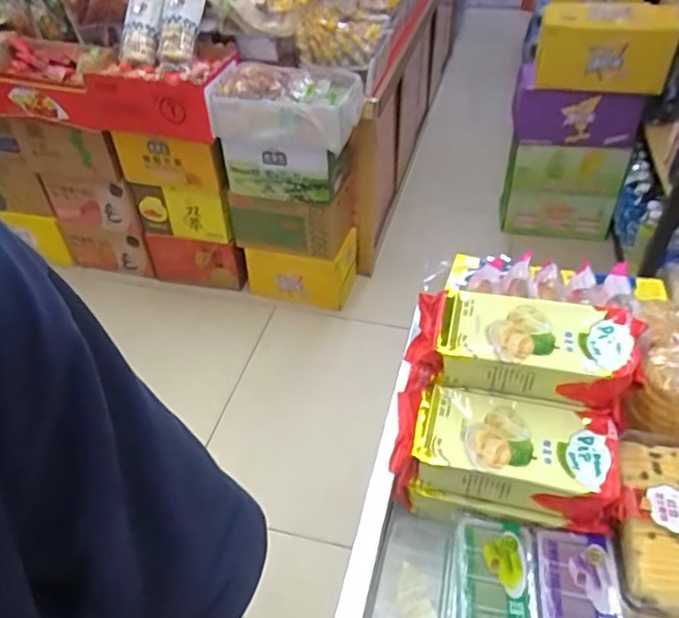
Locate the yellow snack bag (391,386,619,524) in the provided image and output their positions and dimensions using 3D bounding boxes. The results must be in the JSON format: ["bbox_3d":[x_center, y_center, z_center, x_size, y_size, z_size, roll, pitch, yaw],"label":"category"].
[{"bbox_3d":[0.180,0.158,0.665,0.232,0.069,0.110,11,44,15],"label":"yellow snack bag"}]

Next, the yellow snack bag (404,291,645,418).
[{"bbox_3d":[0.210,0.046,0.692,0.246,0.076,0.107,10,44,13],"label":"yellow snack bag"}]

